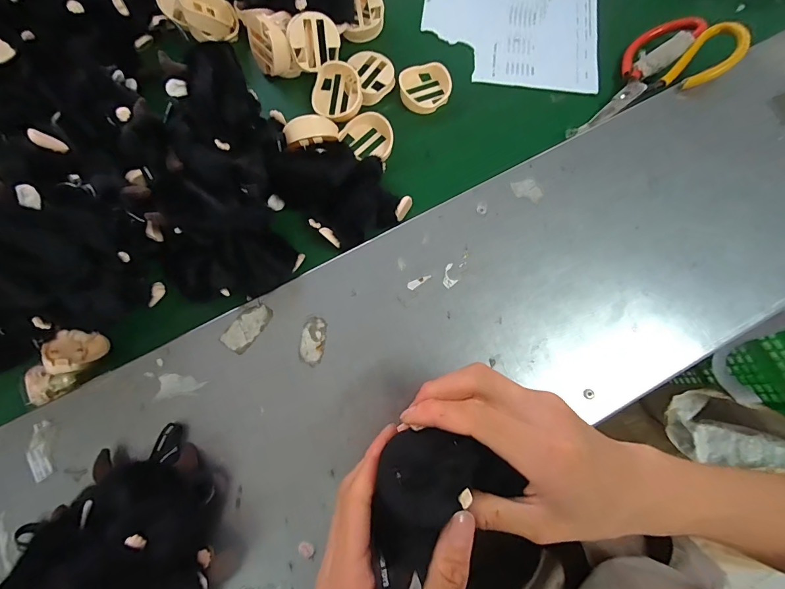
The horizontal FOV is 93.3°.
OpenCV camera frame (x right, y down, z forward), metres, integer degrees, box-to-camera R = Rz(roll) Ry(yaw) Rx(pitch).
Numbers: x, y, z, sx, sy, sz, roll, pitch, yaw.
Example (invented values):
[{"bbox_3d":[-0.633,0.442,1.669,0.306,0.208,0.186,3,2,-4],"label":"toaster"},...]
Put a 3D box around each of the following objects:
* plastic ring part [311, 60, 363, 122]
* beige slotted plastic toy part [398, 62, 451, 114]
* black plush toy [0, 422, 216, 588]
[{"bbox_3d":[-0.059,-0.221,0.407,0.056,0.017,0.056,1,95,9],"label":"plastic ring part"},{"bbox_3d":[0.035,-0.231,0.412,0.056,0.020,0.051,0,77,1],"label":"beige slotted plastic toy part"},{"bbox_3d":[-0.188,0.179,0.259,0.131,0.080,0.128,0,77,1],"label":"black plush toy"}]

